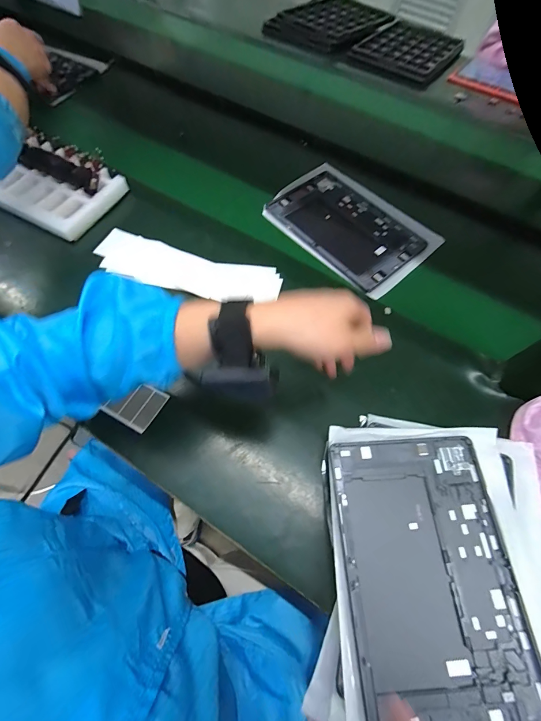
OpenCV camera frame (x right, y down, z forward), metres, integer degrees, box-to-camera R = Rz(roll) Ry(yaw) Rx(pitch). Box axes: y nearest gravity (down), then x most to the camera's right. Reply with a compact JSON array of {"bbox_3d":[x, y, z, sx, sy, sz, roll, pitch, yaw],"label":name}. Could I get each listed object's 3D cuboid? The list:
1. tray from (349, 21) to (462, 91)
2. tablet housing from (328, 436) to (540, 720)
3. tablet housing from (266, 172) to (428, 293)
[{"bbox_3d":[0.412,-0.907,0.943,0.241,0.028,0.339,36,67,14],"label":"tray"},{"bbox_3d":[0.163,0.211,0.330,0.171,0.012,0.253,-3,63,-5],"label":"tablet housing"},{"bbox_3d":[0.138,-0.245,0.588,0.176,0.009,0.253,-36,70,-19],"label":"tablet housing"}]

